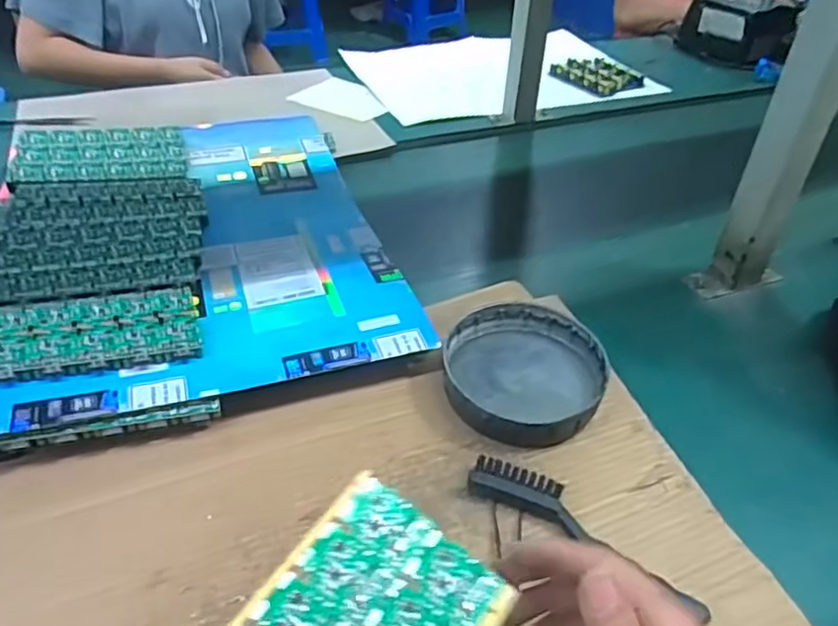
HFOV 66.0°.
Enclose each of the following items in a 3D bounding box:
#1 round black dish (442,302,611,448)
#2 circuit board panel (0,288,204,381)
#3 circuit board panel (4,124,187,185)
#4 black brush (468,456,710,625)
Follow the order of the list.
[{"bbox_3d":[0.086,0.049,0.534,0.128,0.032,0.133,2,40,-1],"label":"round black dish"},{"bbox_3d":[-0.265,0.015,0.503,0.177,0.011,0.087,-8,39,-20],"label":"circuit board panel"},{"bbox_3d":[-0.364,-0.184,0.742,0.177,0.005,0.132,-7,43,-18],"label":"circuit board panel"},{"bbox_3d":[0.114,0.143,0.438,0.170,0.018,0.039,24,44,24],"label":"black brush"}]

